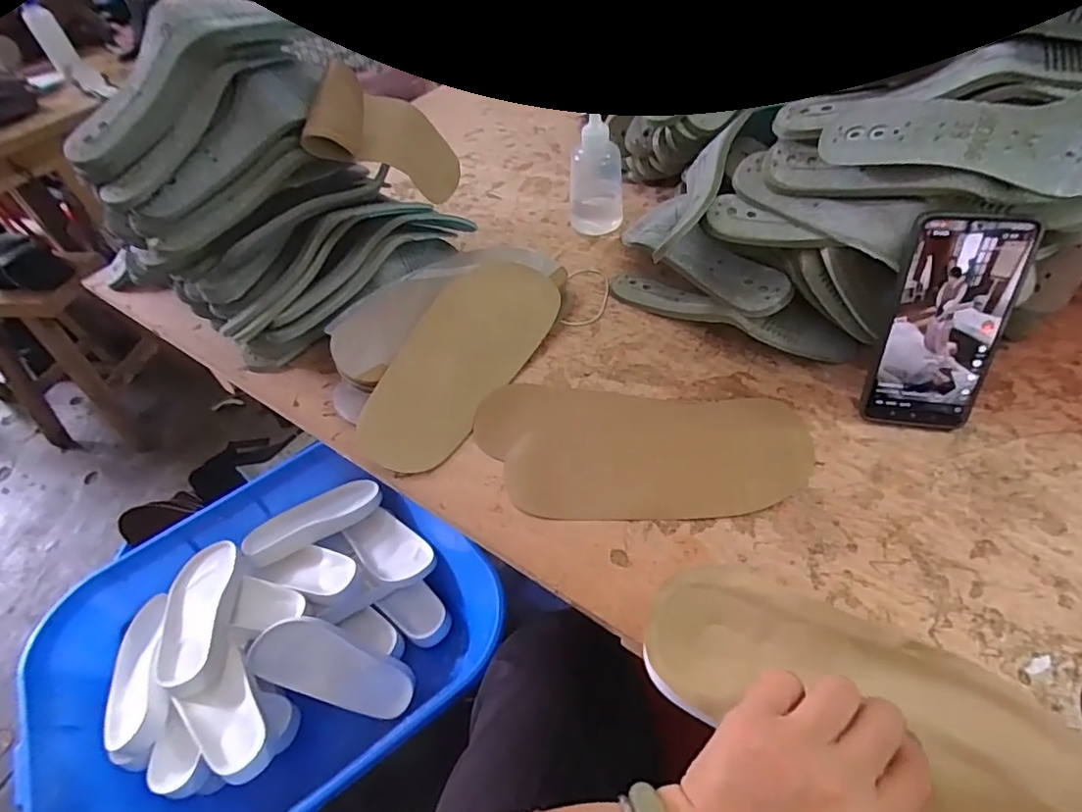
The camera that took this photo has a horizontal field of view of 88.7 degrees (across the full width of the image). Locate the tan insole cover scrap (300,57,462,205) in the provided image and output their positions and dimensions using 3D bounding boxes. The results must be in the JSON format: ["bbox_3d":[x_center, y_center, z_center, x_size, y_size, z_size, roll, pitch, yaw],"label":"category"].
[{"bbox_3d":[-0.152,-0.259,0.552,0.123,0.124,0.095,-10,49,-3],"label":"tan insole cover scrap"}]

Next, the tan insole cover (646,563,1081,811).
[{"bbox_3d":[0.181,0.167,0.301,0.248,0.022,0.091,24,56,24],"label":"tan insole cover"}]

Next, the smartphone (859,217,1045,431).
[{"bbox_3d":[0.301,-0.057,0.418,0.079,0.163,0.007,7,27,12],"label":"smartphone"}]

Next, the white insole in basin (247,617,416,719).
[{"bbox_3d":[-0.299,0.380,0.810,0.228,0.024,0.092,23,52,-3],"label":"white insole in basin"}]

